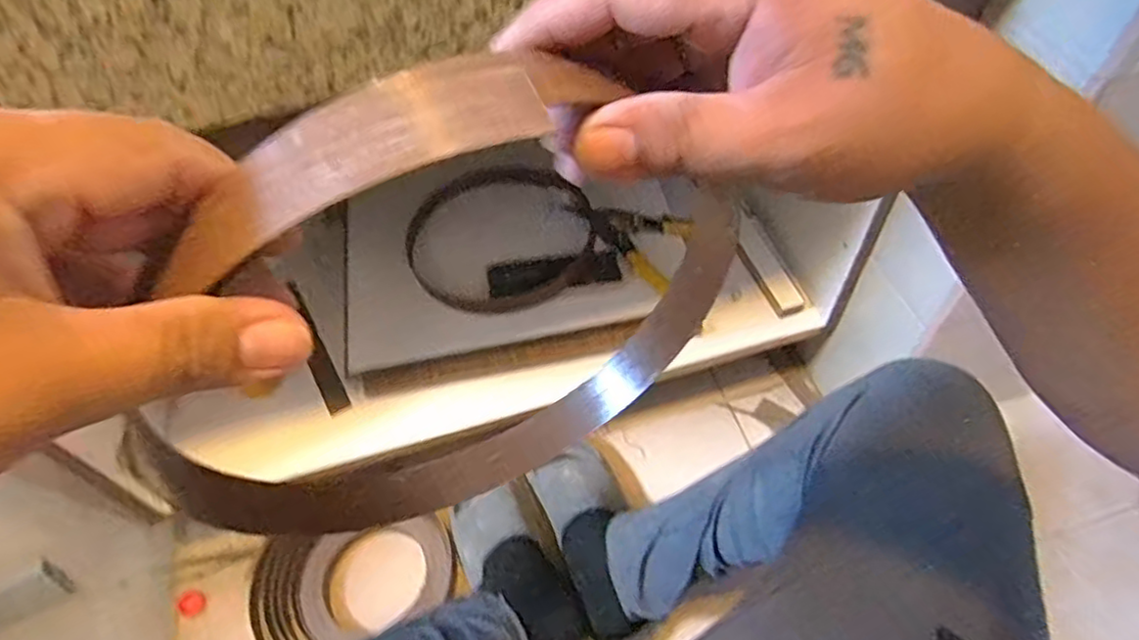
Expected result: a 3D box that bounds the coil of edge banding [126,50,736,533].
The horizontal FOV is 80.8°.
[{"bbox_3d":[-0.025,0.004,0.262,0.258,0.216,0.038,-28,58,-16],"label":"coil of edge banding"}]

